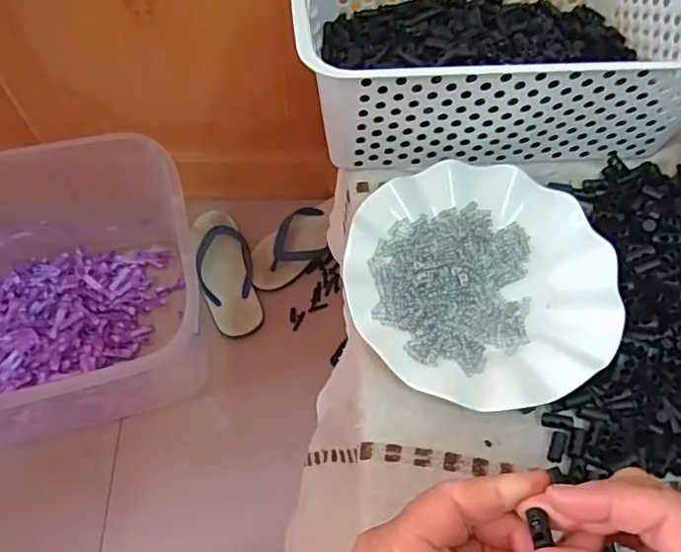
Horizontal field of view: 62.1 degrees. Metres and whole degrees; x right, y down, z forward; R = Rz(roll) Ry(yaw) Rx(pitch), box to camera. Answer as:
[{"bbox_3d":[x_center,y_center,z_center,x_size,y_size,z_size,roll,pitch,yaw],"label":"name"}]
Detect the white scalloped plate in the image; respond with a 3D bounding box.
[{"bbox_3d":[0.097,0.001,0.396,0.179,0.020,0.179,1,63,-1],"label":"white scalloped plate"}]

